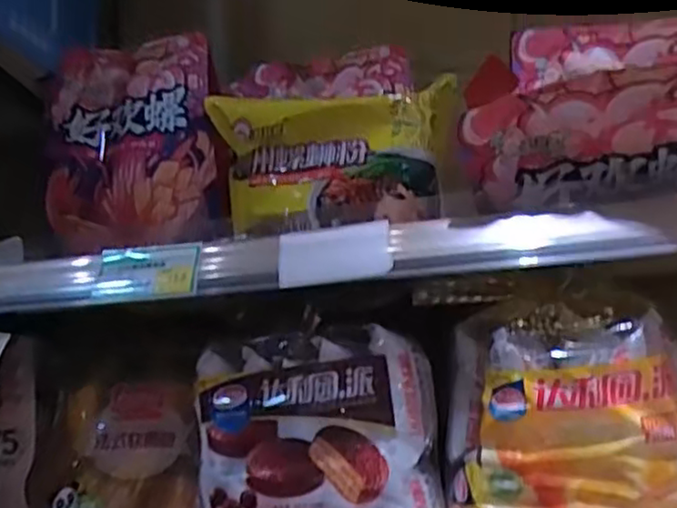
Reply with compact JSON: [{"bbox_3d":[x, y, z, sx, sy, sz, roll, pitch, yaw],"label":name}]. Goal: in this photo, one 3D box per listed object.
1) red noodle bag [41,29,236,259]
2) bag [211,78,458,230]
[{"bbox_3d":[-0.196,-0.110,0.685,0.176,0.204,0.049,-6,-12,12],"label":"red noodle bag"},{"bbox_3d":[-0.001,-0.087,0.652,0.217,0.125,0.060,-4,-11,1],"label":"bag"}]

